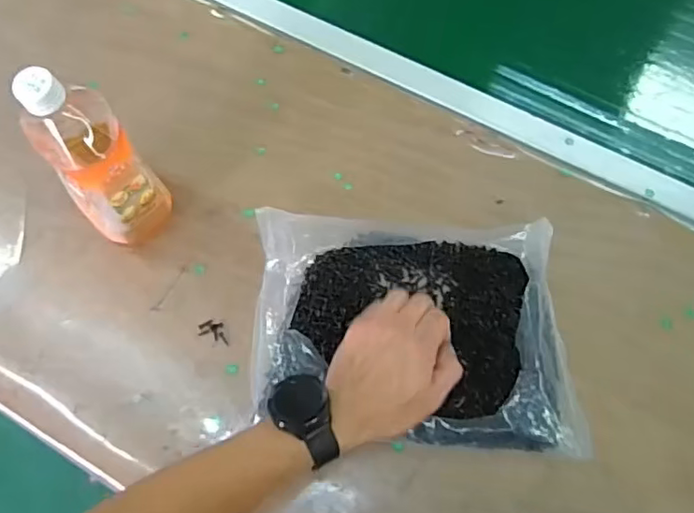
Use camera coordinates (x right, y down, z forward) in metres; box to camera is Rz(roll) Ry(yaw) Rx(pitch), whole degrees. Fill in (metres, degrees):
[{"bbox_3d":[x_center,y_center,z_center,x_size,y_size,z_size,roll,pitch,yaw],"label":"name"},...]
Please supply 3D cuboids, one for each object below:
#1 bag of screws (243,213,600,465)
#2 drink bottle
[{"bbox_3d":[0.061,0.061,0.535,0.292,0.051,0.209,3,67,-1],"label":"bag of screws"},{"bbox_3d":[-0.223,-0.087,0.520,0.106,0.201,0.074,42,71,15],"label":"drink bottle"}]

